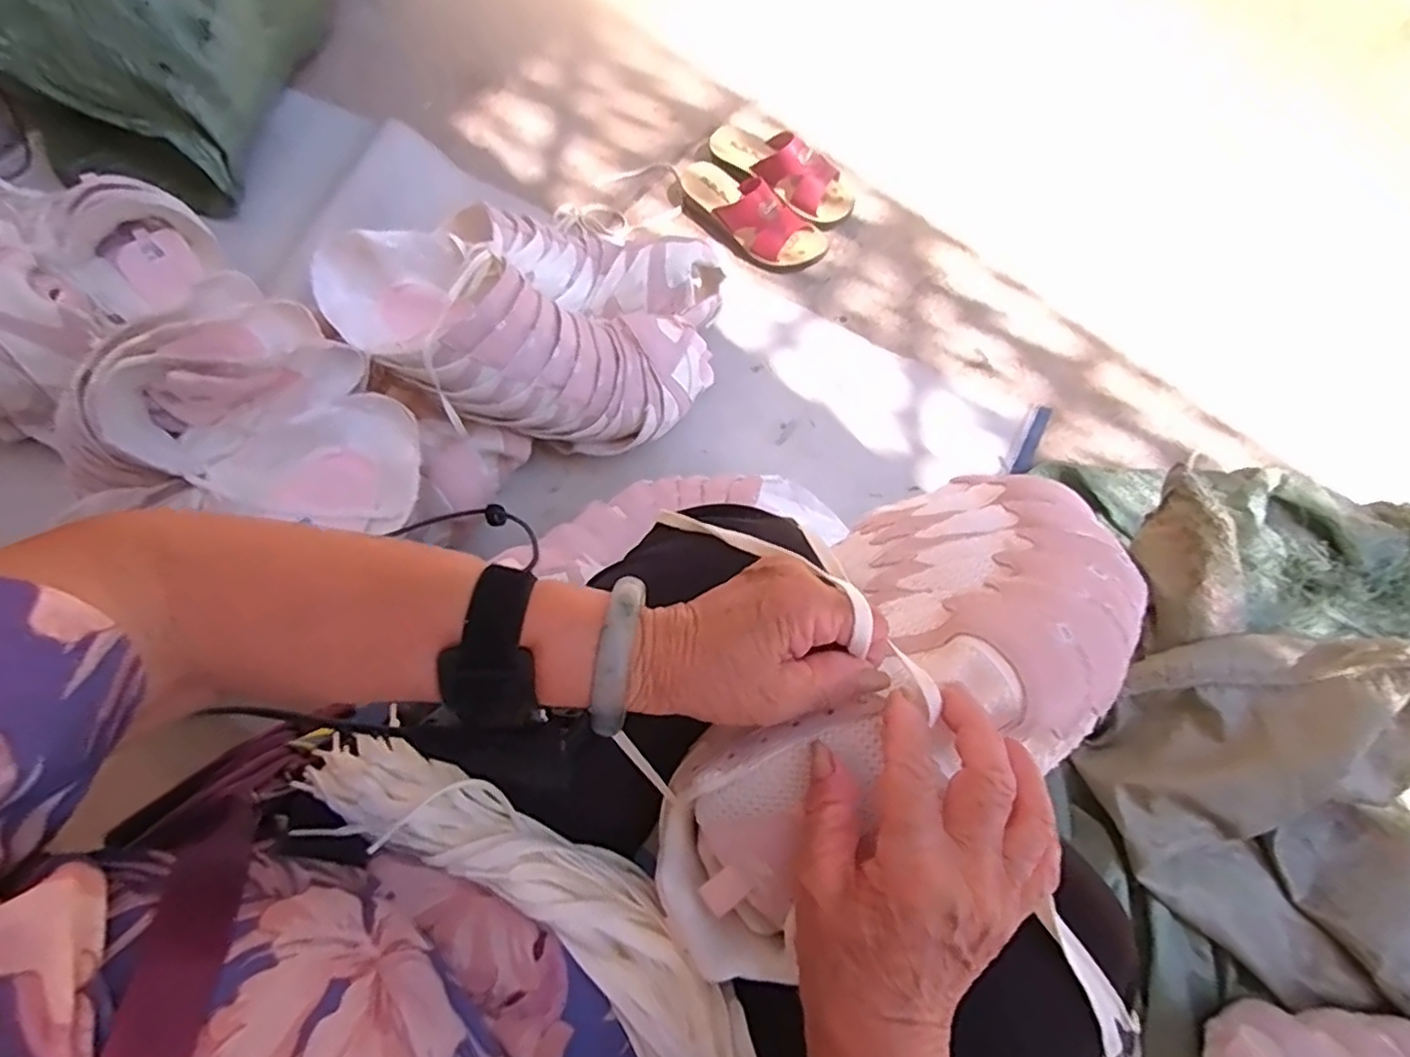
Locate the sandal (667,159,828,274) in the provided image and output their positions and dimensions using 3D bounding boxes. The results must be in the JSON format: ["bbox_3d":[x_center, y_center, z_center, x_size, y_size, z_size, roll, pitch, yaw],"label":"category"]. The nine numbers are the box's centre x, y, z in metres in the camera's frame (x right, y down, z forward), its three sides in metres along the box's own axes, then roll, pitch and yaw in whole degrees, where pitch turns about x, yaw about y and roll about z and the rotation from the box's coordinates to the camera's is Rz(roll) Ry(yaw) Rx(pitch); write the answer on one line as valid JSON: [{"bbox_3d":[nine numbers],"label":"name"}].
[{"bbox_3d":[0.055,-0.438,0.925,0.238,0.079,0.087,38,79,12],"label":"sandal"}]

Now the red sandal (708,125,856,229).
[{"bbox_3d":[0.107,-0.513,0.949,0.227,0.076,0.095,41,79,12],"label":"red sandal"}]

